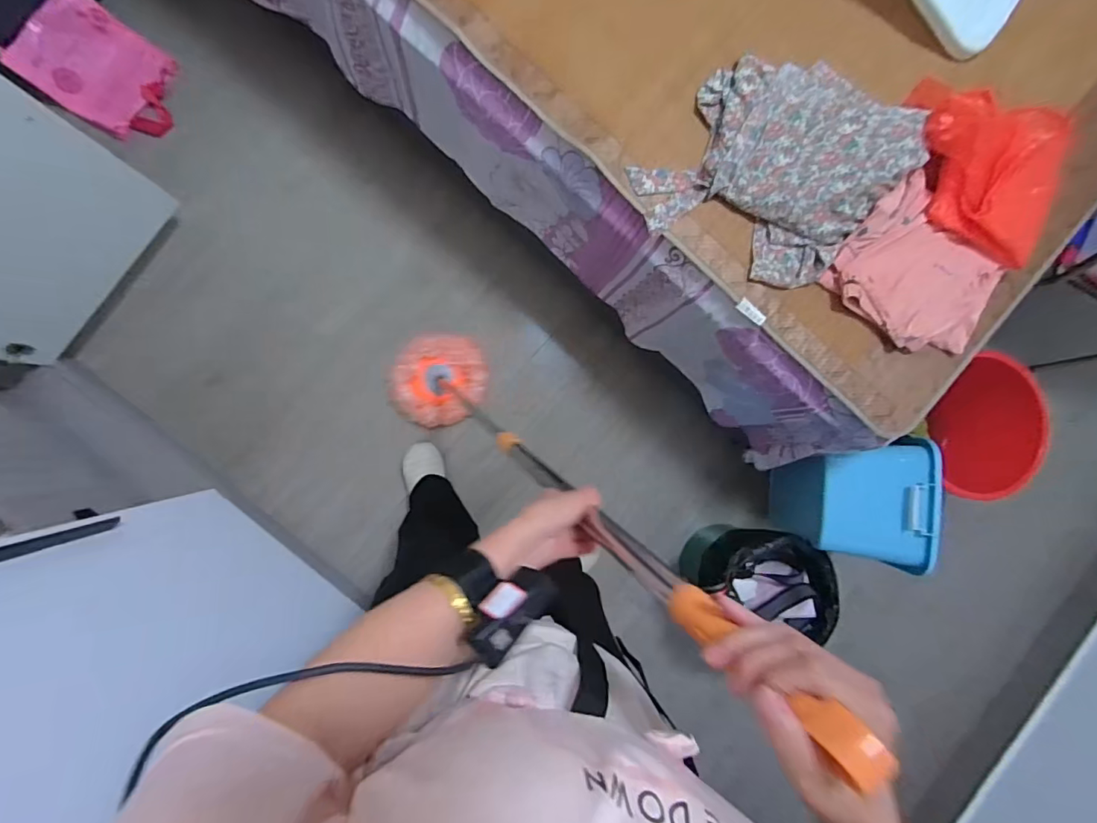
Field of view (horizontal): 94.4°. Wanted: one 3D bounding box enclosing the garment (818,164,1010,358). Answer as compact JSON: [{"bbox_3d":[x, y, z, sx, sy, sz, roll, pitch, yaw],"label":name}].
[{"bbox_3d":[0.595,-0.216,0.807,0.262,0.039,0.213,37,85,-5],"label":"garment"}]

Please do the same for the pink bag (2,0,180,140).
[{"bbox_3d":[-0.963,-0.734,1.103,0.230,0.122,0.220,32,86,-6],"label":"pink bag"}]

